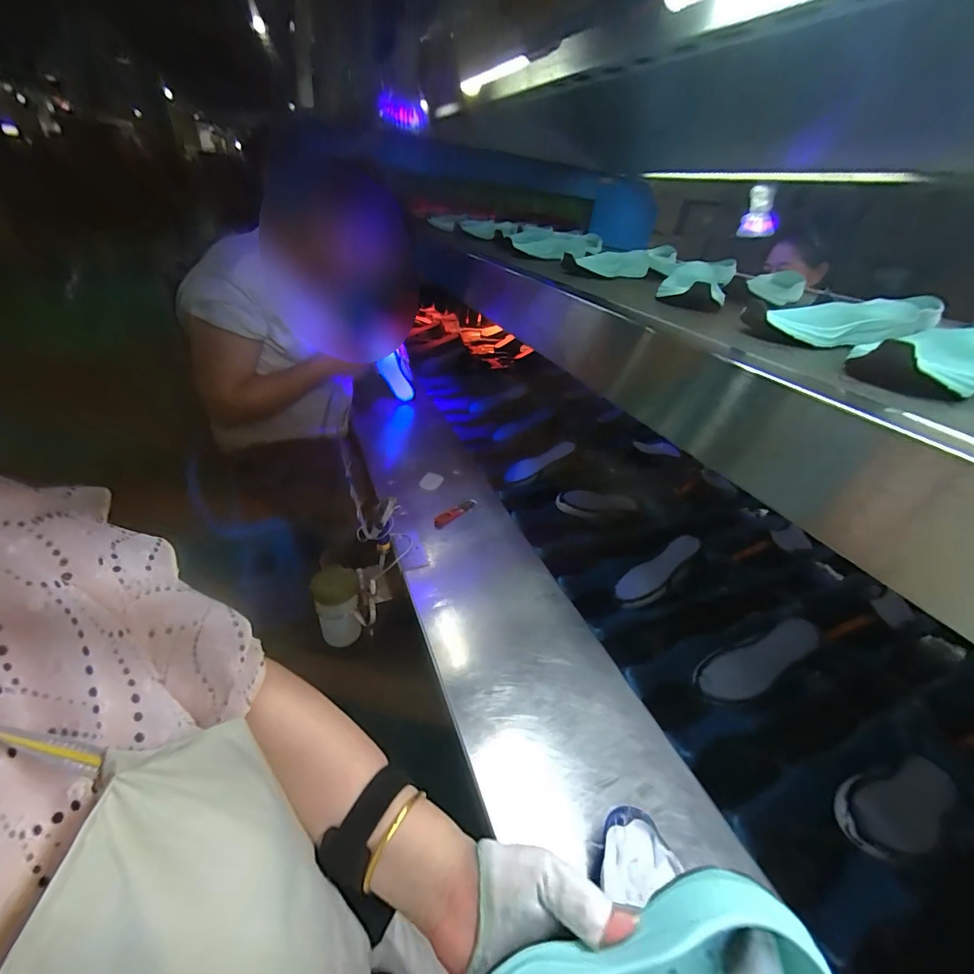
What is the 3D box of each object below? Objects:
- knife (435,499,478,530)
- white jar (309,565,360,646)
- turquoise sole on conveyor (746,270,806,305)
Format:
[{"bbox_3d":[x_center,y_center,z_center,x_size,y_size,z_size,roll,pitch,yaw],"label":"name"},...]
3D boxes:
[{"bbox_3d":[-0.062,0.052,0.804,0.028,0.011,0.111,31,41,29],"label":"knife"},{"bbox_3d":[-0.263,0.214,0.725,0.072,0.145,0.068,5,35,-3],"label":"white jar"},{"bbox_3d":[0.540,-0.377,0.769,0.073,0.047,0.082,-17,42,-30],"label":"turquoise sole on conveyor"}]

